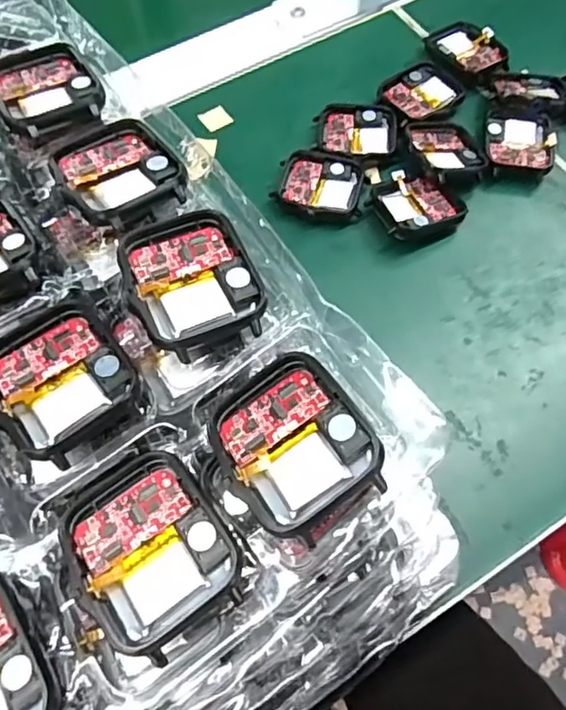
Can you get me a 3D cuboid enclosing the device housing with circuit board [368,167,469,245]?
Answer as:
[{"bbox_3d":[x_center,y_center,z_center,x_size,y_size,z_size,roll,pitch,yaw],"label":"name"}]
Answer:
[{"bbox_3d":[0.069,-0.077,0.297,0.044,0.014,0.039,-24,68,-10],"label":"device housing with circuit board"}]

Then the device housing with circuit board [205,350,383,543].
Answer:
[{"bbox_3d":[0.002,0.022,0.154,0.037,0.005,0.047,-38,59,-1],"label":"device housing with circuit board"}]

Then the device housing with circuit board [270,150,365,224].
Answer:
[{"bbox_3d":[0.020,-0.090,0.304,0.044,0.007,0.041,7,66,4],"label":"device housing with circuit board"}]

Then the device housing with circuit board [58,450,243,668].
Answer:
[{"bbox_3d":[-0.035,0.050,0.149,0.036,0.006,0.045,-36,70,-14],"label":"device housing with circuit board"}]

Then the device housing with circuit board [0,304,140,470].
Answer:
[{"bbox_3d":[-0.065,0.006,0.165,0.038,0.005,0.046,-32,69,-13],"label":"device housing with circuit board"}]

